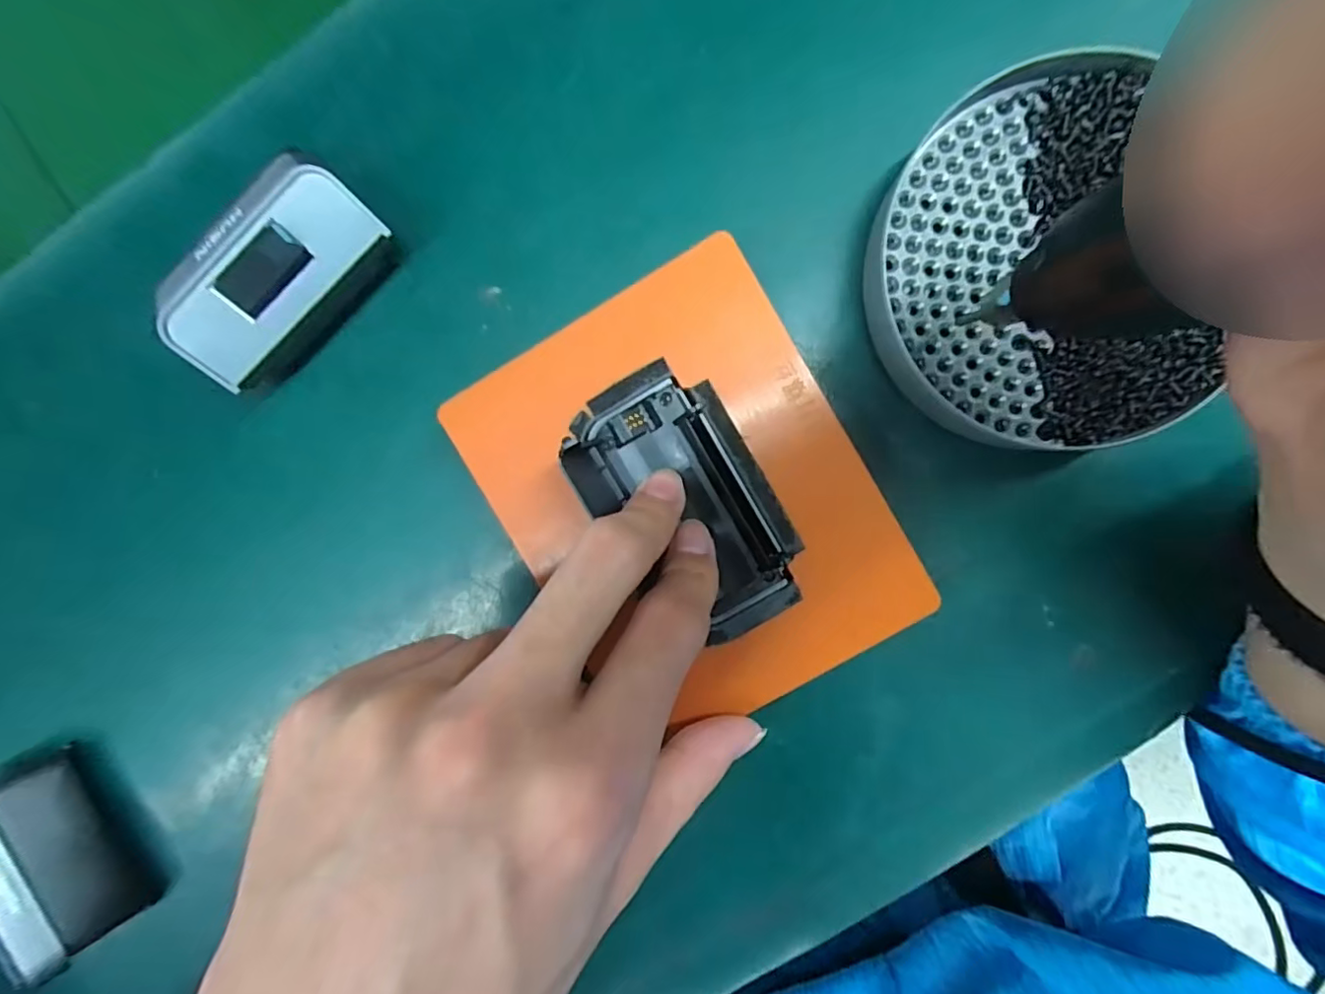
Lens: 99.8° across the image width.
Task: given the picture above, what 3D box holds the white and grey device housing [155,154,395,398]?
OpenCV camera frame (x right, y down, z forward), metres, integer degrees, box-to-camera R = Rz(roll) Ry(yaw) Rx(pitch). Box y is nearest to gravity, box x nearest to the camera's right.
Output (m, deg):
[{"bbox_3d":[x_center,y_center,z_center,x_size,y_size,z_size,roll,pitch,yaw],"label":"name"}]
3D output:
[{"bbox_3d":[-0.123,-0.069,0.181,0.073,0.029,0.034,-43,91,3],"label":"white and grey device housing"}]

